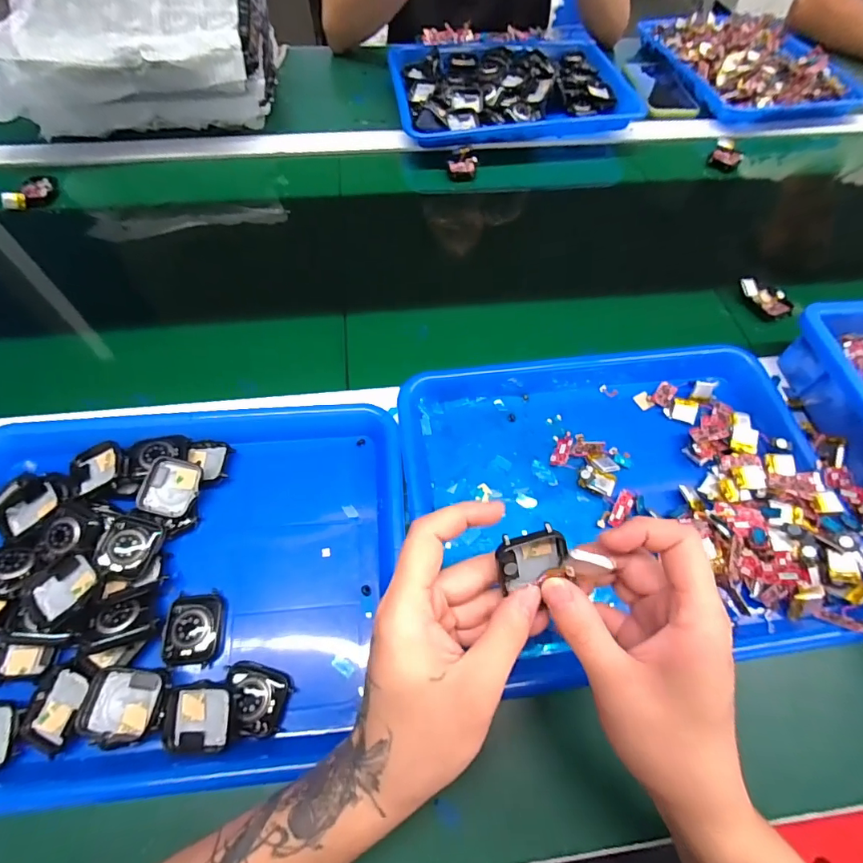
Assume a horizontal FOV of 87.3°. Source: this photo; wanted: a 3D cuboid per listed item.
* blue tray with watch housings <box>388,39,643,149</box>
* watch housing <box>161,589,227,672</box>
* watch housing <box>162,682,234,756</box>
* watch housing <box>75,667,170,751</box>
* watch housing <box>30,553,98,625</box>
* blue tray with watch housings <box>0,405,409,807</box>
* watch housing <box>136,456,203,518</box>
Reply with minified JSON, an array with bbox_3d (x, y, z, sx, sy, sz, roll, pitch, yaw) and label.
[{"bbox_3d":[0.111,-0.520,0.673,0.336,0.042,0.272,-7,62,-6],"label":"blue tray with watch housings"},{"bbox_3d":[-0.161,0.133,0.307,0.038,0.014,0.047,-8,62,-6],"label":"watch housing"},{"bbox_3d":[-0.142,0.176,0.276,0.041,0.011,0.036,-1,62,-3],"label":"watch housing"},{"bbox_3d":[-0.187,0.169,0.278,0.046,0.013,0.041,2,62,-1],"label":"watch housing"},{"bbox_3d":[-0.248,0.105,0.305,0.038,0.008,0.034,-40,70,-20],"label":"watch housing"},{"bbox_3d":[-0.184,0.099,0.326,0.328,0.045,0.260,-3,62,-4],"label":"blue tray with watch housings"},{"bbox_3d":[-0.198,0.043,0.344,0.039,0.011,0.043,12,70,-14],"label":"watch housing"}]

